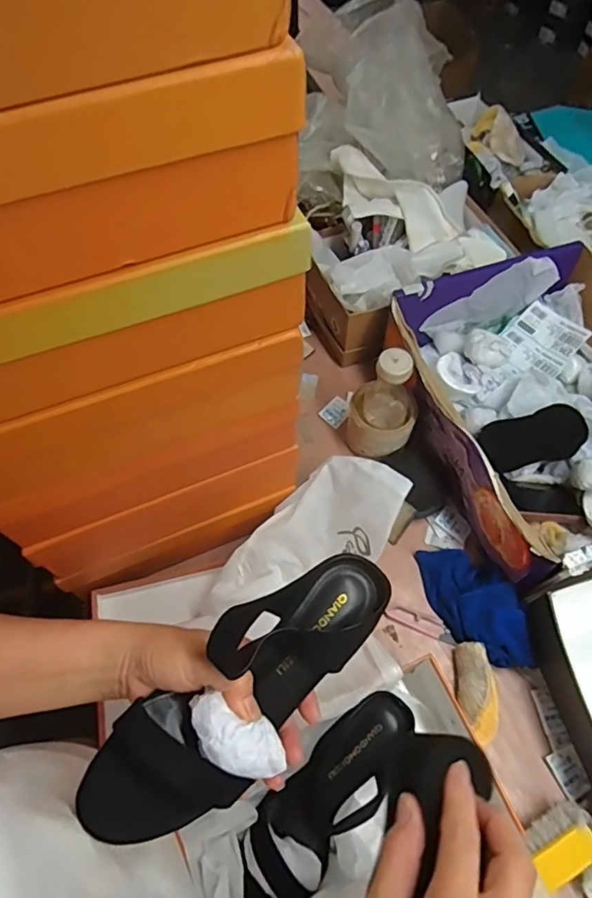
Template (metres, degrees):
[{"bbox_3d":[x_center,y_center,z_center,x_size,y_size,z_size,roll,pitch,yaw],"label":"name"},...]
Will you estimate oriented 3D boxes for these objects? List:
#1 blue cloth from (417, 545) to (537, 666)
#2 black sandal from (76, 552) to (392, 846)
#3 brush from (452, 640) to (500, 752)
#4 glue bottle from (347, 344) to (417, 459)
[{"bbox_3d":[0.210,0.174,0.638,0.092,0.061,0.137,-9,60,-3],"label":"blue cloth"},{"bbox_3d":[-0.031,0.157,0.358,0.237,0.059,0.079,-37,66,-18],"label":"black sandal"},{"bbox_3d":[0.200,0.269,0.593,0.040,0.040,0.098,-12,61,-5],"label":"brush"},{"bbox_3d":[0.115,-0.057,0.697,0.085,0.184,0.076,14,62,10],"label":"glue bottle"}]

